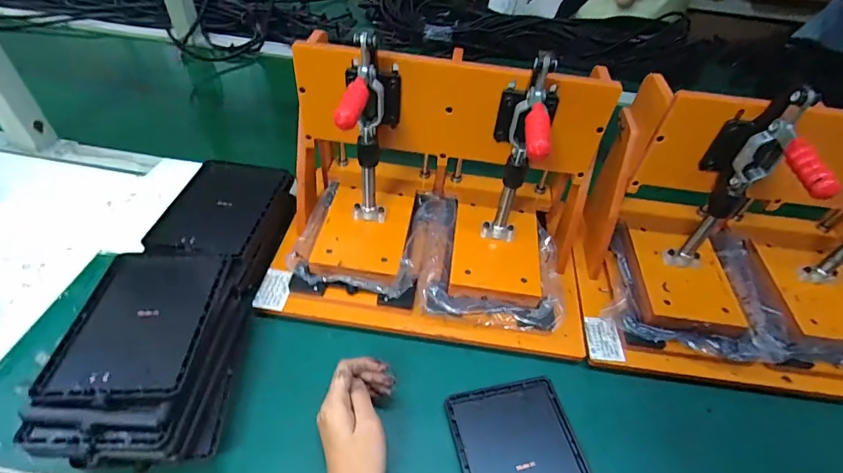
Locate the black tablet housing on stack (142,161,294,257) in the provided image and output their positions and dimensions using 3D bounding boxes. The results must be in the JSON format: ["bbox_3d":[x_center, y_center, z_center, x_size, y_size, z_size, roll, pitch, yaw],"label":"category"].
[{"bbox_3d":[-0.248,-0.039,0.540,0.121,0.012,0.165,8,46,1],"label":"black tablet housing on stack"}]

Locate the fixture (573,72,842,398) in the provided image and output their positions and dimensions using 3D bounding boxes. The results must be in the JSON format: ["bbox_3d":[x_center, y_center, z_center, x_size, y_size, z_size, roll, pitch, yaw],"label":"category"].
[{"bbox_3d":[0.388,-0.007,0.473,0.353,0.243,0.248,9,46,2],"label":"fixture"}]

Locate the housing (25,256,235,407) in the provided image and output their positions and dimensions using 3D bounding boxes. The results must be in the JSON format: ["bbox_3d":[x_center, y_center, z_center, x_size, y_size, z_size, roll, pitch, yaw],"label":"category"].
[{"bbox_3d":[-0.260,0.074,0.408,0.115,0.016,0.165,1,47,-6],"label":"housing"}]

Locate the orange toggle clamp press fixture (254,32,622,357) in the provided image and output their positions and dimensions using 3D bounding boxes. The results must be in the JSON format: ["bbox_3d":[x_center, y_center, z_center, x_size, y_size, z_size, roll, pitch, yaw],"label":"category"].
[{"bbox_3d":[0.022,-0.054,0.481,0.372,0.242,0.232,8,46,1],"label":"orange toggle clamp press fixture"}]

